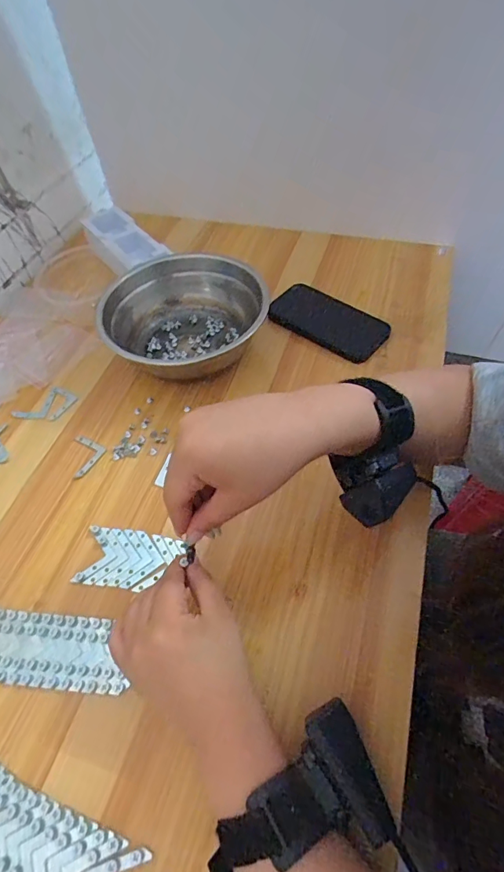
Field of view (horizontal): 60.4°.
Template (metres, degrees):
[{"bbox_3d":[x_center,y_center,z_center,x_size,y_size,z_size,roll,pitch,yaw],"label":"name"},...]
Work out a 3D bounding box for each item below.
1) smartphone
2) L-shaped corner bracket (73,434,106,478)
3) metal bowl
[{"bbox_3d":[0.094,-0.146,0.534,0.140,0.012,0.076,33,64,24],"label":"smartphone"},{"bbox_3d":[-0.171,0.018,0.456,0.031,0.004,0.054,-14,56,-5],"label":"L-shaped corner bracket"},{"bbox_3d":[-0.077,-0.133,0.499,0.165,0.068,0.181,-2,55,3],"label":"metal bowl"}]

